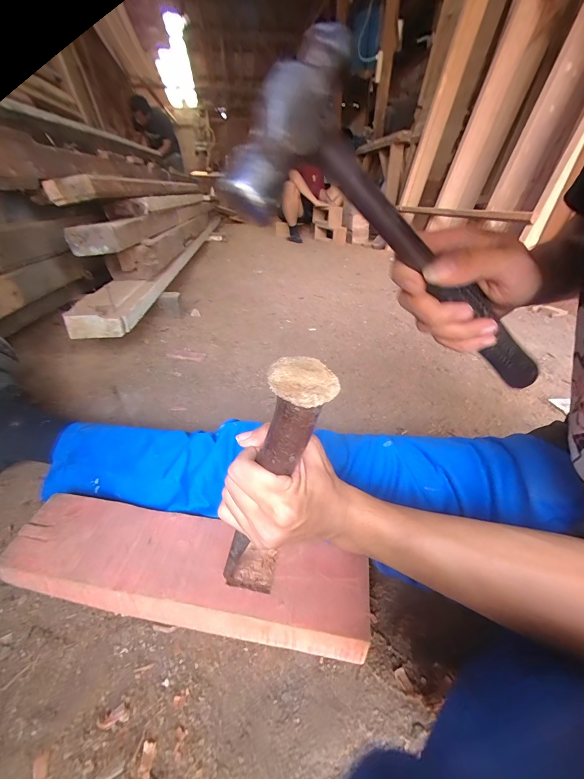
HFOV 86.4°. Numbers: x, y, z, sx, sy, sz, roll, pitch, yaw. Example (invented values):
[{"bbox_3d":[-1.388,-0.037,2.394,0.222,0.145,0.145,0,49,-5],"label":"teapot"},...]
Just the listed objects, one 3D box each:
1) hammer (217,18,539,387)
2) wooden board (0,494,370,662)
[{"bbox_3d":[0.107,-0.074,0.230,0.322,0.093,0.035,26,19,-34],"label":"hammer"},{"bbox_3d":[-0.121,0.211,0.364,0.402,0.054,0.099,8,33,8],"label":"wooden board"}]

